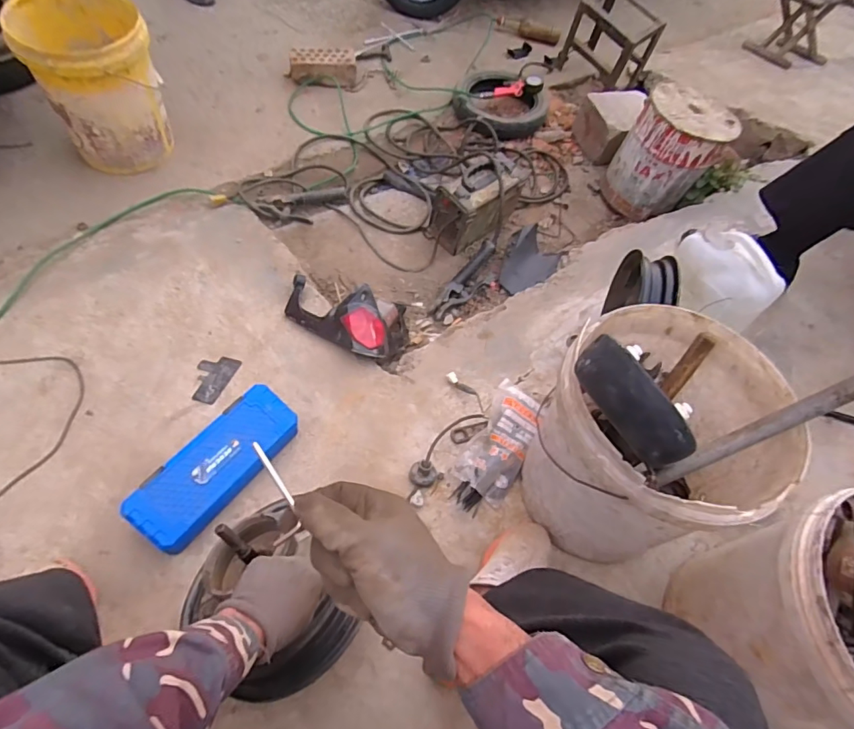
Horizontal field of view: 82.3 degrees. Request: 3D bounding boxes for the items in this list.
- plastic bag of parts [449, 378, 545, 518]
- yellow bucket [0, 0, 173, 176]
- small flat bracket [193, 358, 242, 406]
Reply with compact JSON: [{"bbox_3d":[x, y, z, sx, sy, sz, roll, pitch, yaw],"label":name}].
[{"bbox_3d":[0.140,0.163,0.953,0.112,0.070,0.256,30,60,7],"label":"plastic bag of parts"},{"bbox_3d":[-0.896,-0.778,1.358,0.288,0.385,0.284,4,60,-8],"label":"yellow bucket"},{"bbox_3d":[-0.474,0.028,1.071,0.085,0.010,0.122,19,59,1],"label":"small flat bracket"}]

